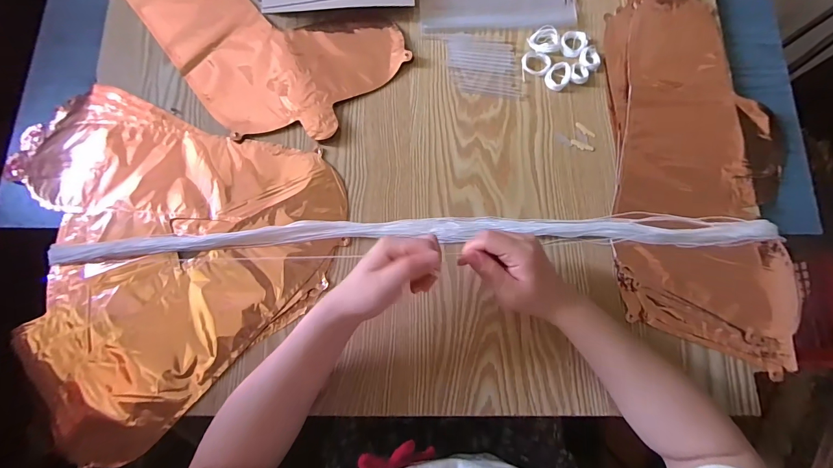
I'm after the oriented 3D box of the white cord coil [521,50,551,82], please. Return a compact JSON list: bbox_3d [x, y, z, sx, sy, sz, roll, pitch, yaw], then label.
[{"bbox_3d":[0.148,-0.212,0.458,0.037,0.006,0.035,0,78,1],"label":"white cord coil"}]

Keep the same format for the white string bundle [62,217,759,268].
[{"bbox_3d":[-0.004,0.003,0.418,0.800,0.015,0.036,-2,78,0],"label":"white string bundle"}]

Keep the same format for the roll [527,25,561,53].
[{"bbox_3d":[0.161,-0.243,0.461,0.035,0.007,0.036,0,78,1],"label":"roll"}]

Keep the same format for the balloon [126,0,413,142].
[{"bbox_3d":[-0.228,-0.279,0.475,0.401,0.010,0.222,41,82,8],"label":"balloon"}]

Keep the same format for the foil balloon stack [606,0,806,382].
[{"bbox_3d":[0.334,-0.095,0.436,0.203,0.022,0.456,3,78,1],"label":"foil balloon stack"}]

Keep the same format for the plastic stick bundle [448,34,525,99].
[{"bbox_3d":[0.087,-0.212,0.460,0.097,0.004,0.078,9,79,3],"label":"plastic stick bundle"}]

